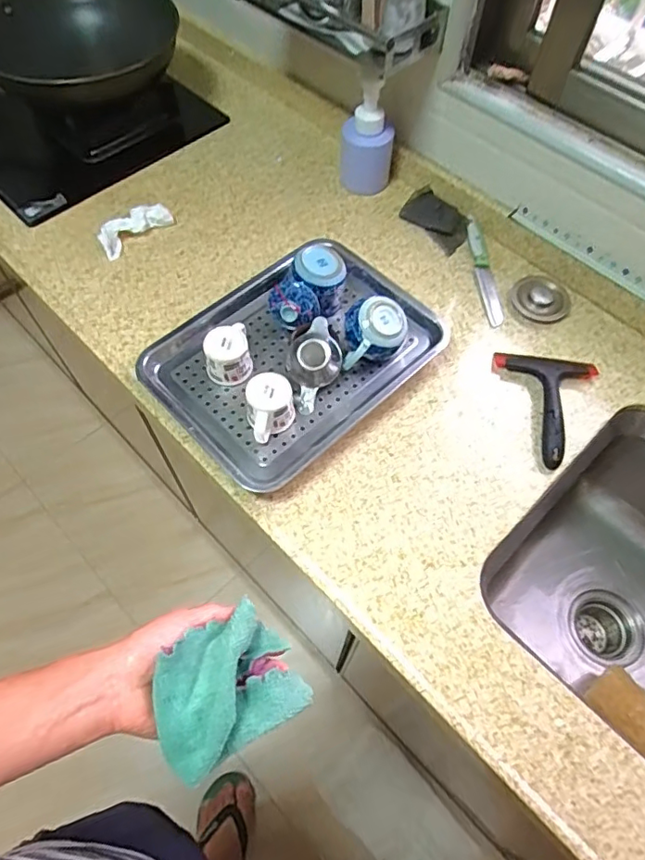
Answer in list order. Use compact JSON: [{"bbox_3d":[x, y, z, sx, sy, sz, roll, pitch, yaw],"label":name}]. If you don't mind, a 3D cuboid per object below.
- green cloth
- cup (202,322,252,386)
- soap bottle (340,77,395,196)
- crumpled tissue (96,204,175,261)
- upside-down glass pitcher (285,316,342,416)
[{"bbox_3d":[-0.075,0.200,0.436,0.116,0.031,0.092,-21,74,-37],"label":"green cloth"},{"bbox_3d":[-0.120,-0.096,0.701,0.055,0.054,0.059,1,61,-1],"label":"cup"},{"bbox_3d":[0.071,-0.447,0.866,0.083,0.160,0.070,7,61,2],"label":"soap bottle"},{"bbox_3d":[-0.297,-0.320,0.869,0.117,0.031,0.048,-37,68,-19],"label":"crumpled tissue"},{"bbox_3d":[-0.010,-0.086,0.700,0.071,0.054,0.117,-5,62,-4],"label":"upside-down glass pitcher"}]

